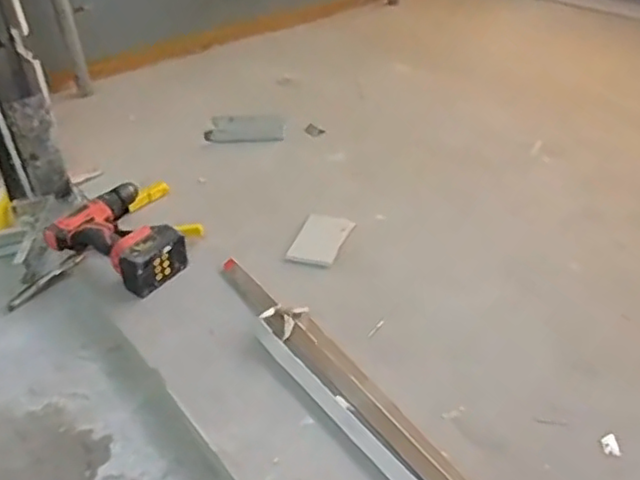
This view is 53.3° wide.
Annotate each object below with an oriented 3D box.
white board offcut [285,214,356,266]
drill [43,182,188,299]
[{"bbox_3d":[0.002,-0.006,1.151,0.084,0.005,0.141,11,38,18],"label":"white board offcut"},{"bbox_3d":[-0.336,-0.016,1.136,0.243,0.070,0.194,16,41,25],"label":"drill"}]

